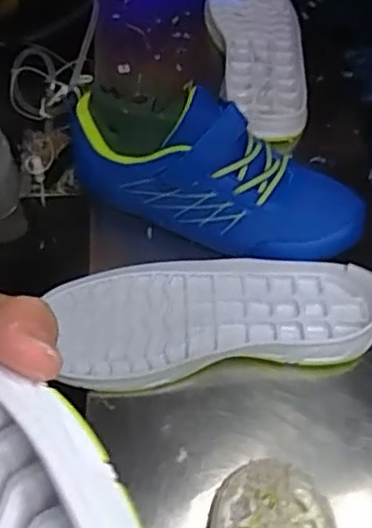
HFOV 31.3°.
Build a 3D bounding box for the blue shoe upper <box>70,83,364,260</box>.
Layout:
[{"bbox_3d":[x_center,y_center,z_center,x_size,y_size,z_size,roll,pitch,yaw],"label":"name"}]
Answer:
[{"bbox_3d":[0.019,-0.061,0.504,0.228,0.103,0.075,18,62,10],"label":"blue shoe upper"}]

